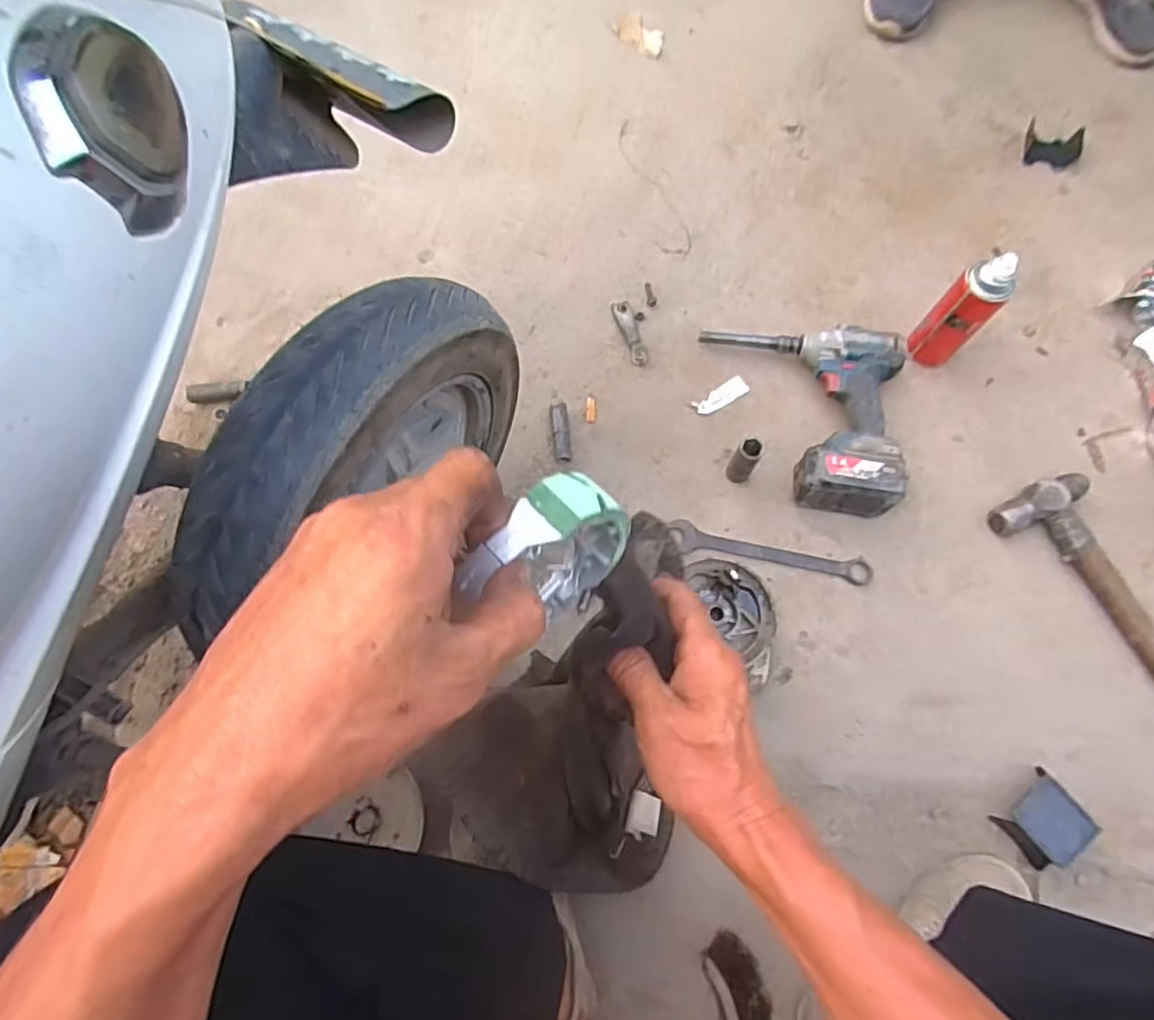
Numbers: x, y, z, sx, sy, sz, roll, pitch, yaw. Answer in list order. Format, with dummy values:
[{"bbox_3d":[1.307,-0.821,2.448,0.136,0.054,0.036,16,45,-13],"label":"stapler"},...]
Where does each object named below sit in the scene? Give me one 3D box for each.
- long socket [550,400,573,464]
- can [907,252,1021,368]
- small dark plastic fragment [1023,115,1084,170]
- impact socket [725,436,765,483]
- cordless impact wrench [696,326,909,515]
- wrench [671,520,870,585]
[{"bbox_3d":[-0.020,-0.100,0.840,0.021,0.020,0.085,-6,72,-1],"label":"long socket"},{"bbox_3d":[0.469,-0.237,0.804,0.058,0.172,0.049,42,78,13],"label":"can"},{"bbox_3d":[0.732,-0.563,0.995,0.074,0.030,0.071,14,73,5],"label":"small dark plastic fragment"},{"bbox_3d":[0.202,-0.058,0.790,0.029,0.081,0.031,32,76,10],"label":"impact socket"},{"bbox_3d":[0.276,-0.125,0.816,0.247,0.080,0.238,9,73,4],"label":"cordless impact wrench"},{"bbox_3d":[0.235,0.049,0.788,0.242,0.018,0.045,9,73,4],"label":"wrench"}]

